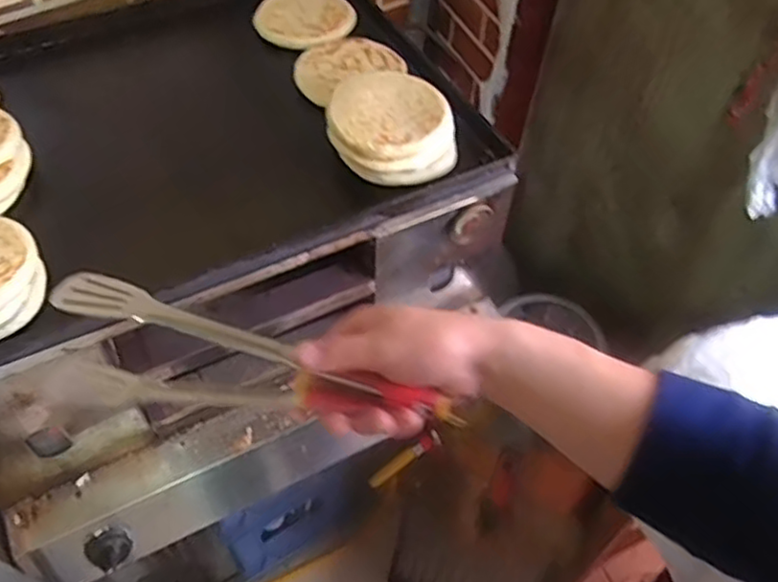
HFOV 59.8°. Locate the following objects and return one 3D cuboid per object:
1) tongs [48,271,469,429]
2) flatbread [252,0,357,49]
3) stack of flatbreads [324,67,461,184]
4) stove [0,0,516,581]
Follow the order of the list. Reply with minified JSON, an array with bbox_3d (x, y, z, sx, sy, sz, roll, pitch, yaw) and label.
[{"bbox_3d":[-0.100,0.062,0.497,0.300,0.065,0.071,14,54,3],"label":"tongs"},{"bbox_3d":[-0.117,-0.386,0.939,0.135,0.018,0.142,1,53,-1],"label":"flatbread"},{"bbox_3d":[0.005,-0.191,0.774,0.141,0.055,0.138,3,53,0],"label":"stack of flatbreads"},{"bbox_3d":[-0.259,-0.102,0.881,0.667,0.340,0.615,-25,58,-19],"label":"stove"}]

